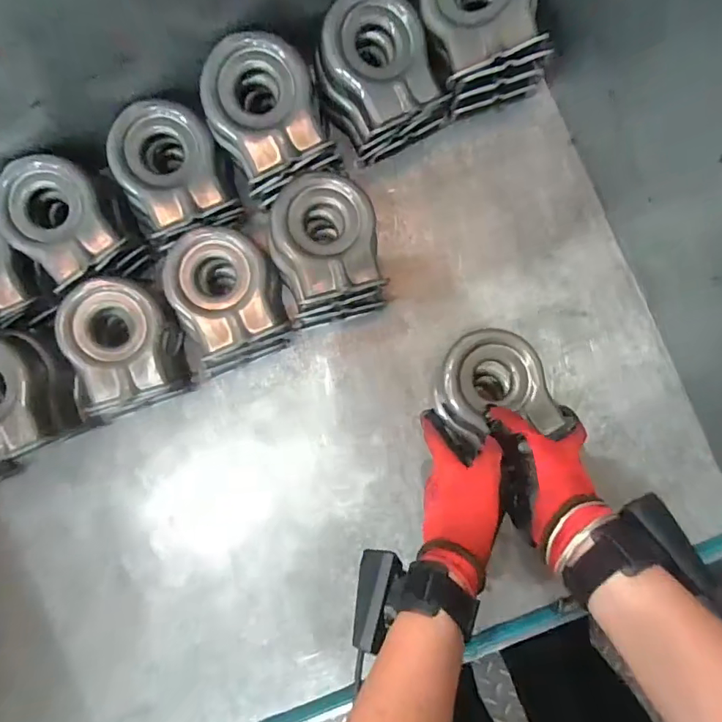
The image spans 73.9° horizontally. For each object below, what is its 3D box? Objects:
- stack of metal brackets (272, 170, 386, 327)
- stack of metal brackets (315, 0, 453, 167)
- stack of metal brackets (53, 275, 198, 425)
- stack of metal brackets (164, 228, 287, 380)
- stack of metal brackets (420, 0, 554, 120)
[{"bbox_3d":[-0.034,-0.110,0.486,0.100,0.079,0.129,-14,90,2],"label":"stack of metal brackets"},{"bbox_3d":[0.017,-0.273,0.471,0.106,0.089,0.120,-29,90,2],"label":"stack of metal brackets"},{"bbox_3d":[-0.241,-0.016,0.499,0.096,0.083,0.127,-18,90,2],"label":"stack of metal brackets"},{"bbox_3d":[-0.133,-0.064,0.494,0.096,0.083,0.130,-20,90,2],"label":"stack of metal brackets"},{"bbox_3d":[0.112,-0.314,0.455,0.096,0.097,0.122,-23,90,2],"label":"stack of metal brackets"}]

